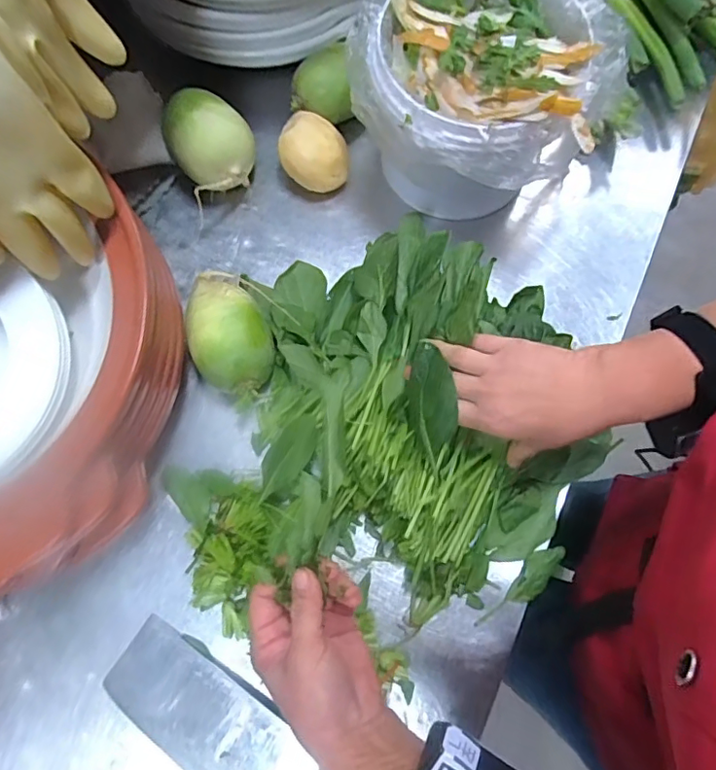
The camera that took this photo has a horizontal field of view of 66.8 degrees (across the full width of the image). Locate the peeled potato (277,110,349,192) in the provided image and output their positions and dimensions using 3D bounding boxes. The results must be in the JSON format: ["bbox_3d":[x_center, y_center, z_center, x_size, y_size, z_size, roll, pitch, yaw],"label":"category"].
[{"bbox_3d":[-0.048,-0.253,0.599,0.073,0.064,0.071,0,76,-1],"label":"peeled potato"}]

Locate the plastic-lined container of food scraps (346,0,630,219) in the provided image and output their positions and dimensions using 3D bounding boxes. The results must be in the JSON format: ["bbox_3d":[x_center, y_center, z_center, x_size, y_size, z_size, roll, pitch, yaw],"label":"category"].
[{"bbox_3d":[0.122,-0.291,0.541,0.232,0.146,0.235,0,76,-1],"label":"plastic-lined container of food scraps"}]

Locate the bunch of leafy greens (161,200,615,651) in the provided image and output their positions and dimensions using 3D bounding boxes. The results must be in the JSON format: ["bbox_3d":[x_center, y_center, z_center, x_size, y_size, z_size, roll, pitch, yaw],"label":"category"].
[{"bbox_3d":[0.015,0.038,0.506,0.373,0.121,0.364,0,76,-1],"label":"bunch of leafy greens"}]

